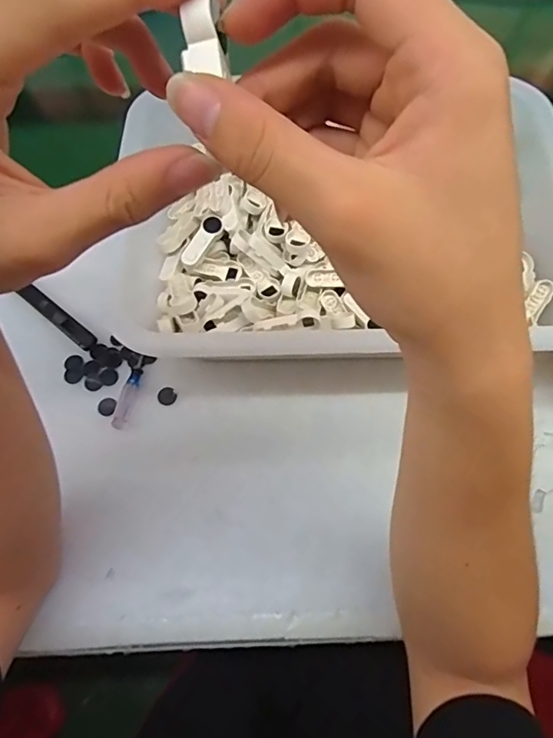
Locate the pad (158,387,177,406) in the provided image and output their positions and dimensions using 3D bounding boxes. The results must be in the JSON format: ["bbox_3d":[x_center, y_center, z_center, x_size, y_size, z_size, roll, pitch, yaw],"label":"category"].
[{"bbox_3d":[-0.088,0.022,0.409,0.014,0.005,0.014,-27,68,-11],"label":"pad"}]

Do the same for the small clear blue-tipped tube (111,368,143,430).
[{"bbox_3d":[-0.118,0.023,0.403,0.013,0.008,0.050,10,66,6],"label":"small clear blue-tipped tube"}]

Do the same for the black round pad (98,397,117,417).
[{"bbox_3d":[-0.135,0.030,0.405,0.015,0.006,0.016,0,76,1],"label":"black round pad"}]

